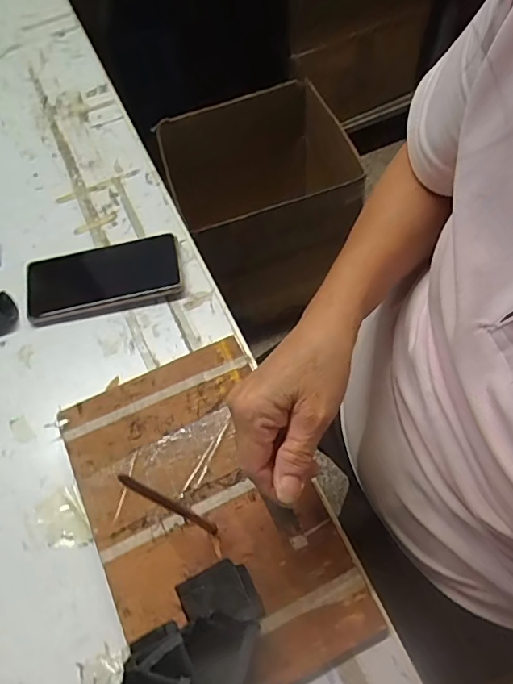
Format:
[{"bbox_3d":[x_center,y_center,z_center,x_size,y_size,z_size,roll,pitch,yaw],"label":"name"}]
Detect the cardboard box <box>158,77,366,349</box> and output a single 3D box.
[{"bbox_3d":[0.020,-0.279,1.205,0.342,0.436,0.355,-19,64,-6],"label":"cardboard box"}]

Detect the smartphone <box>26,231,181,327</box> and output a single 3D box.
[{"bbox_3d":[-0.160,-0.066,0.527,0.159,0.013,0.080,-11,63,-2],"label":"smartphone"}]

